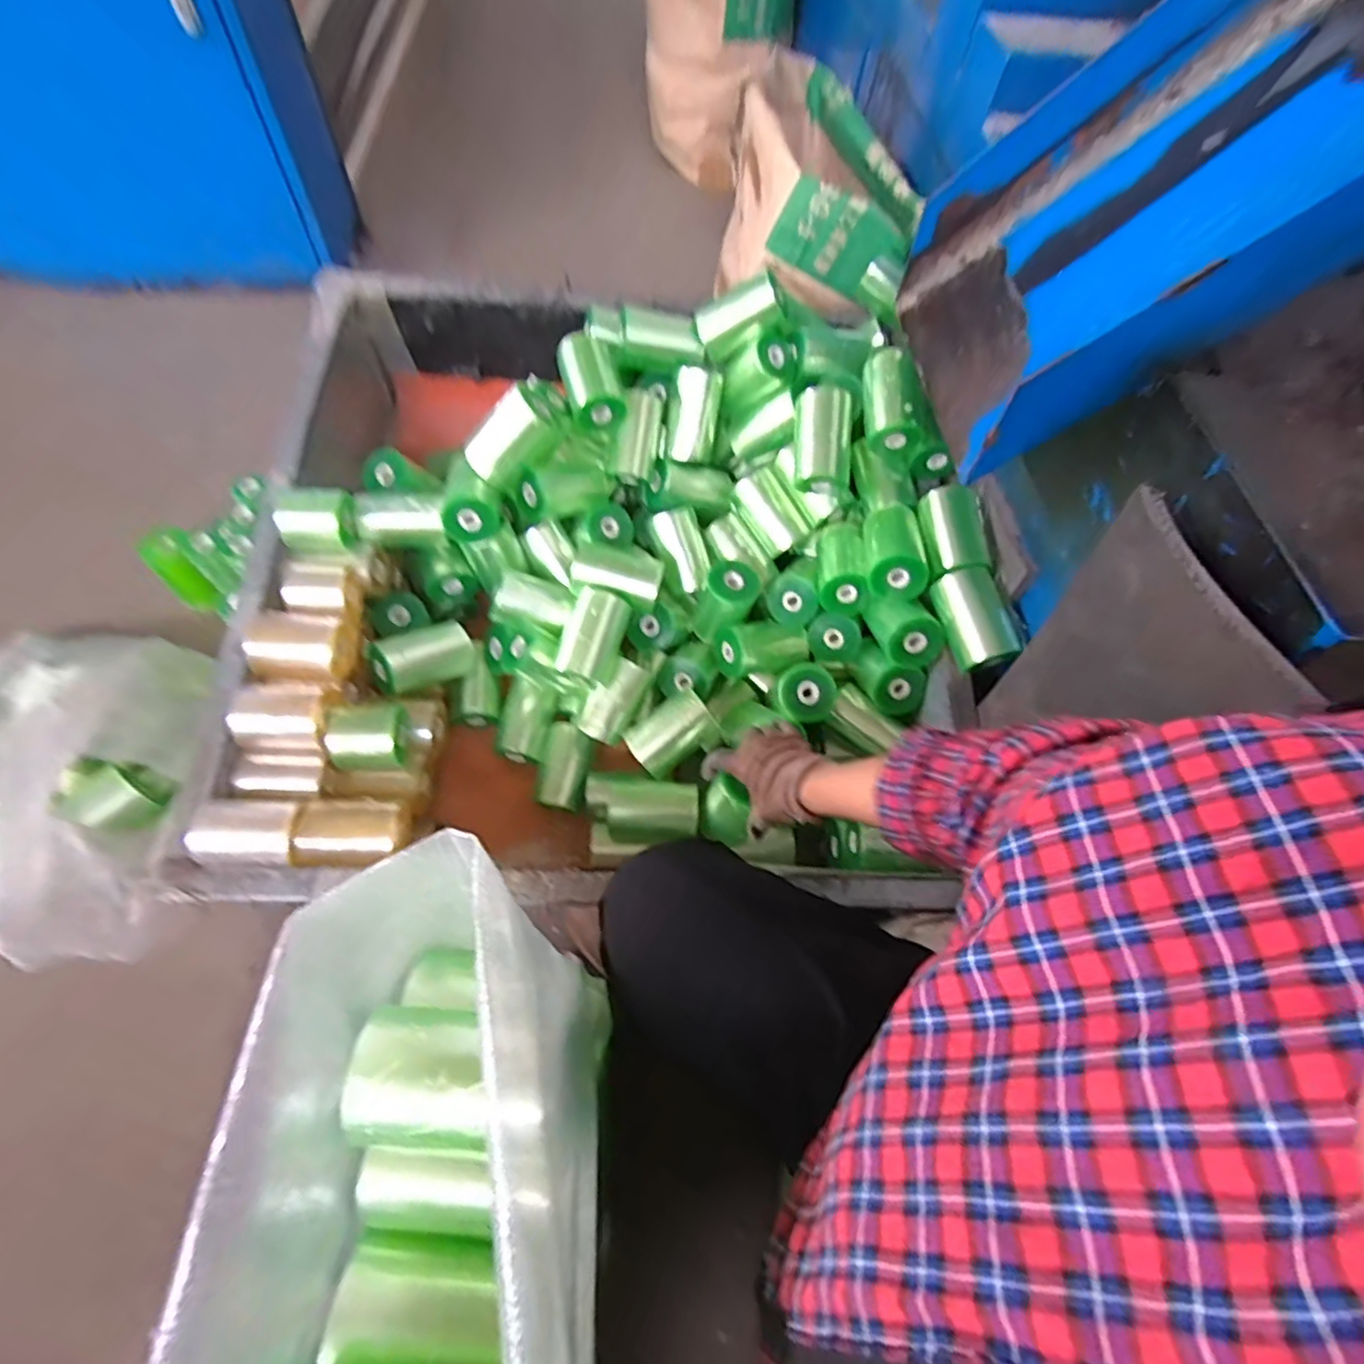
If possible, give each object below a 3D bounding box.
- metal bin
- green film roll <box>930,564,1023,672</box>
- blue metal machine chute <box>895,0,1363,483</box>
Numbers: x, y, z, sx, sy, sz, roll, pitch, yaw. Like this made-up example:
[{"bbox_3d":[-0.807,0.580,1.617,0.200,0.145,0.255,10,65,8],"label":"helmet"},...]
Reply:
[{"bbox_3d":[-0.081,-0.148,0.846,0.821,0.319,0.782,-1,61,-5],"label":"metal bin"},{"bbox_3d":[0.326,-0.068,0.735,0.061,0.057,0.108,-7,62,-8],"label":"green film roll"},{"bbox_3d":[0.453,-0.437,0.520,0.107,0.579,0.318,26,51,-37],"label":"blue metal machine chute"}]

